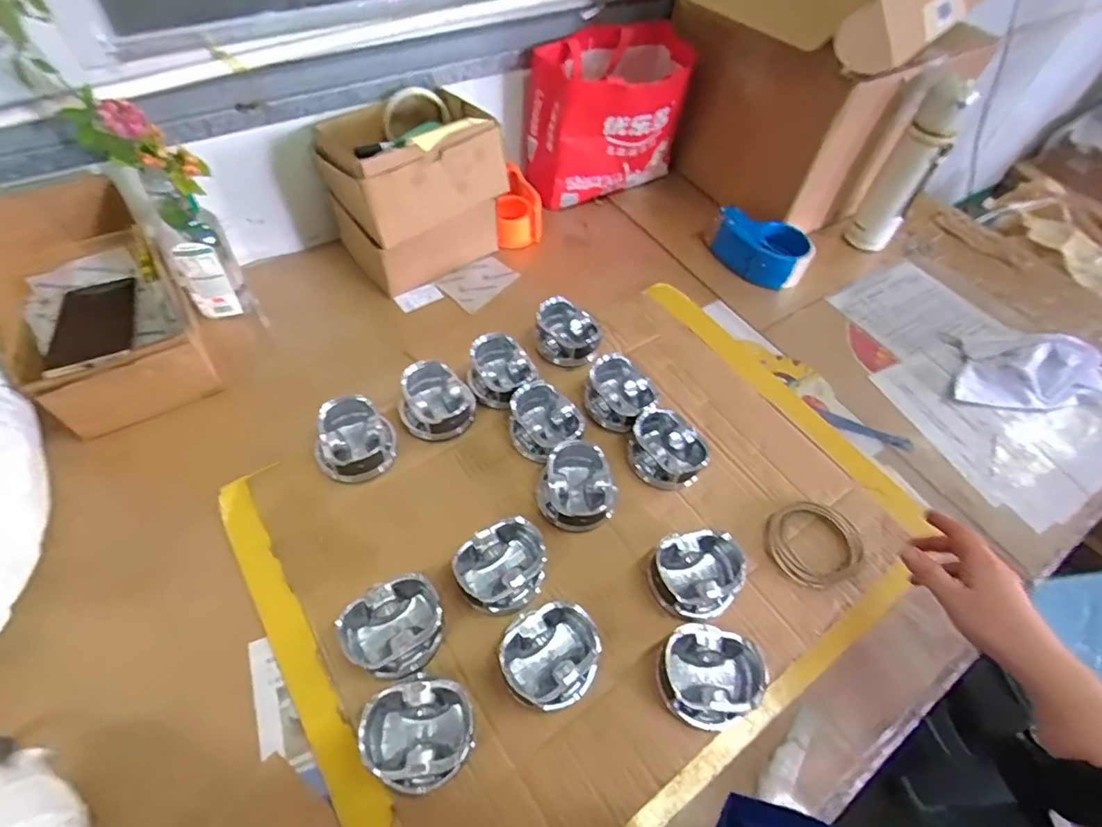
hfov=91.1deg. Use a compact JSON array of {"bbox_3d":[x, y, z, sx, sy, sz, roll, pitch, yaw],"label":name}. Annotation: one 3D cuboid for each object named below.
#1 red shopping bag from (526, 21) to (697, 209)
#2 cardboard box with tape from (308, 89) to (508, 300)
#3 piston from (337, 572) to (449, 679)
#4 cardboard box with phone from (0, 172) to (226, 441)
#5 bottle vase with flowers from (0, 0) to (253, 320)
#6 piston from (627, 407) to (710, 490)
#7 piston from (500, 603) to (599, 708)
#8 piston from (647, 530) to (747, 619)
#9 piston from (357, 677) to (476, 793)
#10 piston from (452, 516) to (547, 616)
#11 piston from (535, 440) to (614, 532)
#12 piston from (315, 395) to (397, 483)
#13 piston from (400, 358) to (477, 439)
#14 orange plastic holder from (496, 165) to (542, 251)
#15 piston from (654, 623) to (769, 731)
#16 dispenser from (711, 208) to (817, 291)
[{"bbox_3d":[0.086,-0.460,0.850,0.239,0.208,0.140,-4,56,-8],"label":"red shopping bag"},{"bbox_3d":[-0.184,-0.309,0.735,0.197,0.190,0.145,-31,63,-23],"label":"cardboard box with tape"},{"bbox_3d":[-0.139,0.194,0.489,0.087,0.047,0.075,-35,65,-25],"label":"piston"},{"bbox_3d":[-0.498,-0.120,0.590,0.159,0.166,0.217,-30,63,-23],"label":"cardboard box with phone"},{"bbox_3d":[-0.426,-0.252,0.577,0.097,0.345,0.100,-28,62,-21],"label":"bottle vase with flowers"},{"bbox_3d":[0.133,0.042,0.619,0.090,0.050,0.077,37,61,19],"label":"piston"},{"bbox_3d":[-0.001,0.216,0.482,0.083,0.044,0.079,2,56,-3],"label":"piston"},{"bbox_3d":[0.143,0.159,0.537,0.083,0.045,0.085,2,56,-3],"label":"piston"},{"bbox_3d":[-0.109,0.262,0.444,0.094,0.045,0.080,11,55,3],"label":"piston"},{"bbox_3d":[-0.046,0.152,0.526,0.084,0.047,0.074,-23,60,-19],"label":"piston"},{"bbox_3d":[0.029,0.079,0.582,0.082,0.047,0.094,17,56,7],"label":"piston"},{"bbox_3d":[-0.214,0.031,0.592,0.083,0.060,0.081,2,56,-3],"label":"piston"},{"bbox_3d":[-0.132,-0.014,0.629,0.082,0.066,0.084,2,56,-3],"label":"piston"},{"bbox_3d":[-0.055,-0.327,0.851,0.069,0.064,0.124,-5,56,-8],"label":"orange plastic holder"},{"bbox_3d":[0.142,0.232,0.483,0.088,0.041,0.081,2,56,-3],"label":"piston"},{"bbox_3d":[0.320,-0.252,0.831,0.149,0.070,0.075,26,58,13],"label":"dispenser"}]

